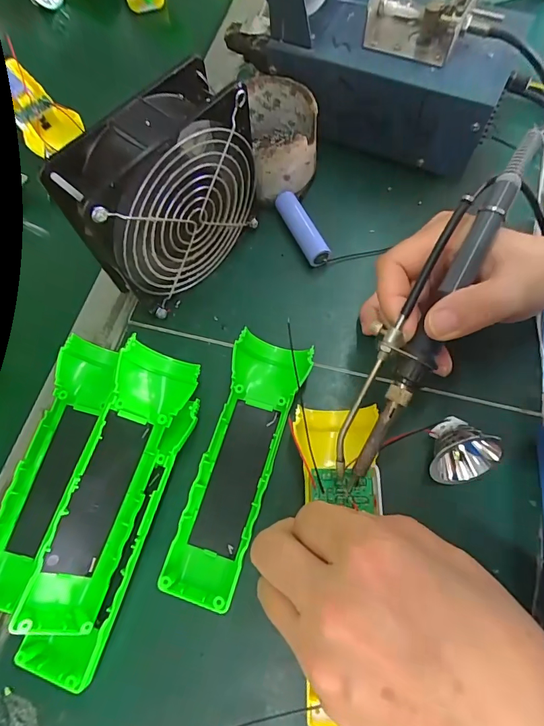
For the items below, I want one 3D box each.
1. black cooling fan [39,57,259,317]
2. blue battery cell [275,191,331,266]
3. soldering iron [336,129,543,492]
[{"bbox_3d":[-0.067,-0.102,0.264,0.047,0.120,0.122,39,75,15],"label":"black cooling fan"},{"bbox_3d":[0.024,-0.106,0.317,0.018,0.015,0.065,-25,70,-7],"label":"blue battery cell"},{"bbox_3d":[0.084,-0.028,0.217,0.025,0.022,0.204,28,90,12],"label":"soldering iron"}]

